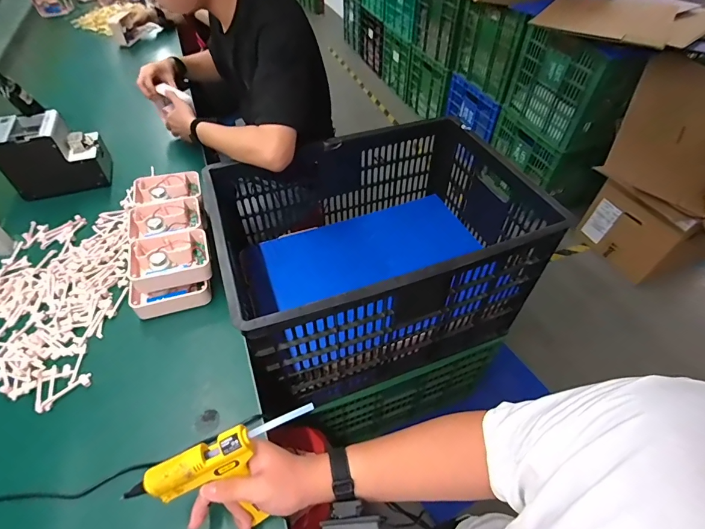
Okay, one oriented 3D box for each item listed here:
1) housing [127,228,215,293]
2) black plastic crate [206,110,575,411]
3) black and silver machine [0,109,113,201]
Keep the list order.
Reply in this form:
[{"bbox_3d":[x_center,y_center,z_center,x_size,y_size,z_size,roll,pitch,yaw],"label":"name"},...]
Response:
[{"bbox_3d":[-0.324,-0.007,0.666,0.135,0.042,0.097,-18,51,-15],"label":"housing"},{"bbox_3d":[0.042,-0.025,0.920,0.653,0.412,0.470,-17,51,-15],"label":"black plastic crate"},{"bbox_3d":[-0.689,-0.255,0.866,0.192,0.147,0.127,-18,51,-15],"label":"black and silver machine"}]

